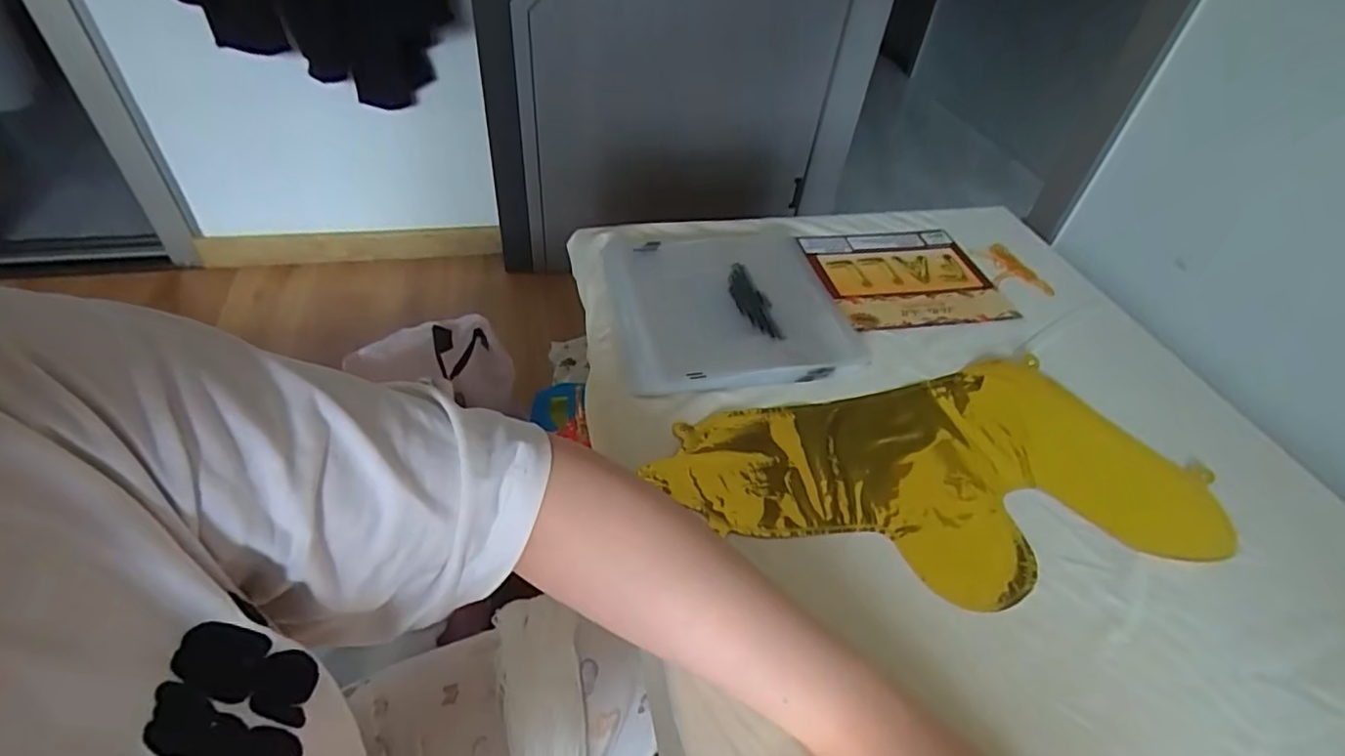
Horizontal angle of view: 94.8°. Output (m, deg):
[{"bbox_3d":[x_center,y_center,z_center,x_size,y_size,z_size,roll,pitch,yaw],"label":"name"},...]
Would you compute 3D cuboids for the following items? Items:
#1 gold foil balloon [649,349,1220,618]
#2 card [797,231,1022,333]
[{"bbox_3d":[0.198,0.074,0.478,0.408,0.009,0.198,-5,46,-12],"label":"gold foil balloon"},{"bbox_3d":[0.255,-0.112,0.685,0.201,0.008,0.171,-5,45,-12],"label":"card"}]

